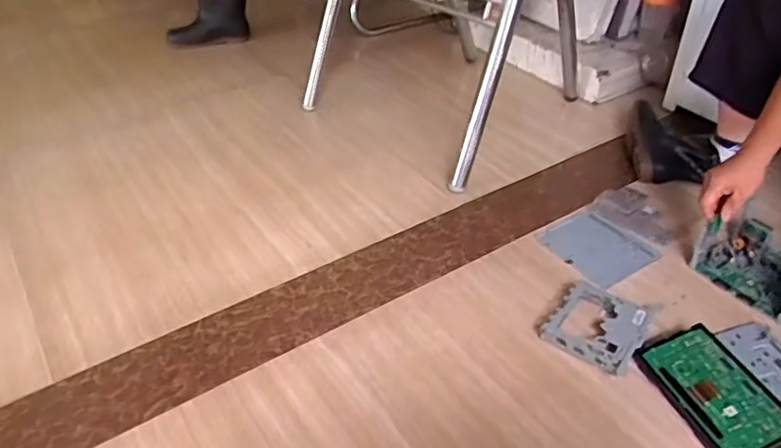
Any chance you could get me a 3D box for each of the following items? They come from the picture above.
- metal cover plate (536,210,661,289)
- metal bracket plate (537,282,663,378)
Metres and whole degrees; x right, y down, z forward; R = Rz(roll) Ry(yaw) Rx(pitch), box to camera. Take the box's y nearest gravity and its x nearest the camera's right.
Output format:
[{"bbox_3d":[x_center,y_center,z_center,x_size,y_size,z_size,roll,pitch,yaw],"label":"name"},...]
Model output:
[{"bbox_3d":[0.397,0.044,1.205,0.152,0.016,0.173,-27,49,-20],"label":"metal cover plate"},{"bbox_3d":[0.344,0.163,1.038,0.144,0.023,0.161,23,45,29],"label":"metal bracket plate"}]

